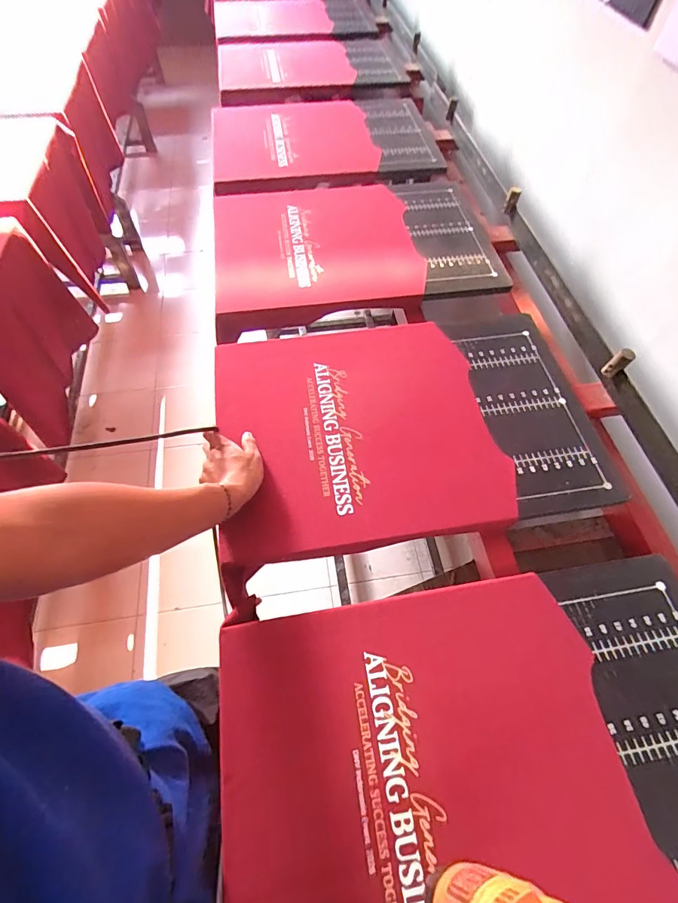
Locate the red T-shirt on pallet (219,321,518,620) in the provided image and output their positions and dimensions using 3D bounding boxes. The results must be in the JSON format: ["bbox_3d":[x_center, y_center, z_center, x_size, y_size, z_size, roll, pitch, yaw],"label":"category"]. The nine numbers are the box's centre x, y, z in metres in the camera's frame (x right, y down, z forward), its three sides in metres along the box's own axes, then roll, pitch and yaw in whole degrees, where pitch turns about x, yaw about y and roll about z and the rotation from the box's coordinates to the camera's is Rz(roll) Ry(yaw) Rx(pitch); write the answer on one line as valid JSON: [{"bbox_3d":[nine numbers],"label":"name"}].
[{"bbox_3d":[0.024,-0.043,0.688,0.425,0.027,0.417,-8,60,-6],"label":"red T-shirt on pallet"}]

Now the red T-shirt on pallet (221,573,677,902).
[{"bbox_3d":[0.096,0.349,0.431,0.418,0.028,0.388,-8,60,-6],"label":"red T-shirt on pallet"}]

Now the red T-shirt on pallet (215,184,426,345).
[{"bbox_3d":[-0.054,-0.451,0.934,0.429,0.075,0.446,-6,60,-5],"label":"red T-shirt on pallet"}]

